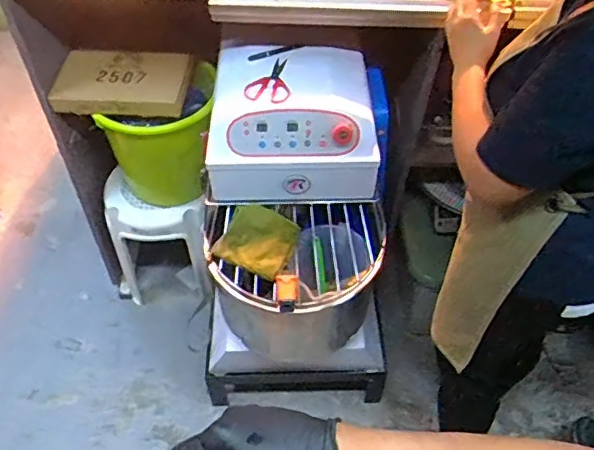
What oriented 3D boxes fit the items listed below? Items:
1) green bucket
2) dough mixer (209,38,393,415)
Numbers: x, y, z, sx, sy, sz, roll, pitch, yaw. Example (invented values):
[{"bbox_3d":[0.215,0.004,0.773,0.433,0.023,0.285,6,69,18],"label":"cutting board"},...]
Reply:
[{"bbox_3d":[-0.354,-0.231,1.529,0.270,0.345,0.256,1,50,-1],"label":"green bucket"},{"bbox_3d":[0.015,0.063,1.452,0.455,0.887,0.528,10,51,7],"label":"dough mixer"}]

